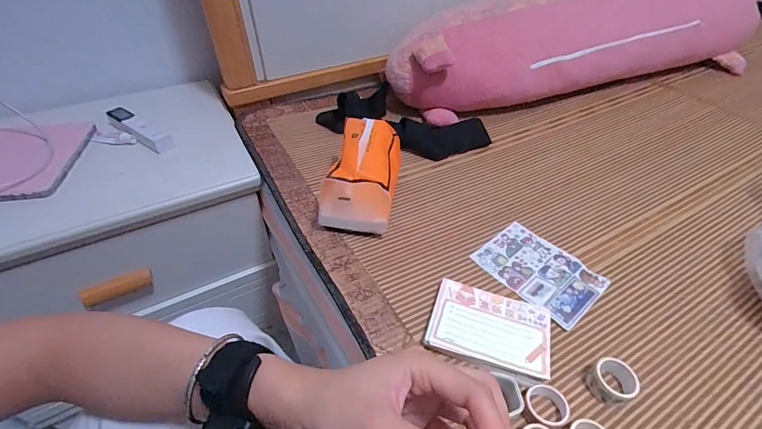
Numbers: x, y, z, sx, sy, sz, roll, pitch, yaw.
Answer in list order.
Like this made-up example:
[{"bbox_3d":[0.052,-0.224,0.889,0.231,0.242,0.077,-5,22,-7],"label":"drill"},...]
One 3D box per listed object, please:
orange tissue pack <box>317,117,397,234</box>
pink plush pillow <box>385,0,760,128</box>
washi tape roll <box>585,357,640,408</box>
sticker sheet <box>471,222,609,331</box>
[{"bbox_3d":[-0.023,-0.055,0.503,0.087,0.097,0.133,6,43,6],"label":"orange tissue pack"},{"bbox_3d":[0.420,-0.355,0.766,0.842,0.163,0.184,-14,45,-15],"label":"pink plush pillow"},{"bbox_3d":[0.216,0.157,0.353,0.033,0.025,0.036,0,43,0],"label":"washi tape roll"},{"bbox_3d":[0.194,0.067,0.464,0.101,0.010,0.135,-30,51,-29],"label":"sticker sheet"}]

